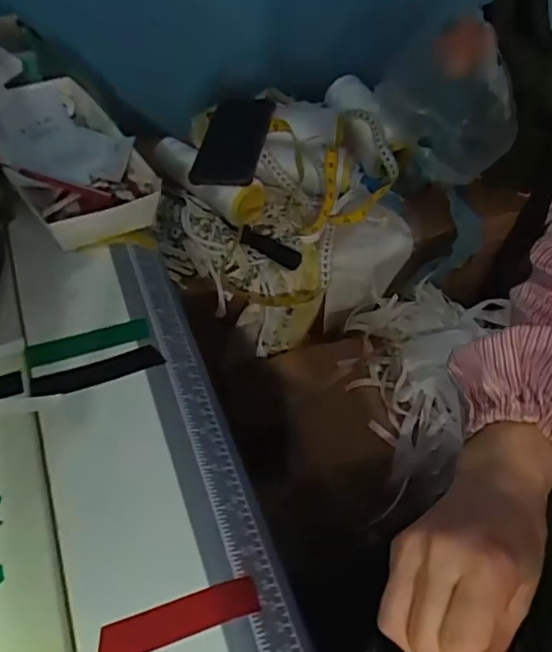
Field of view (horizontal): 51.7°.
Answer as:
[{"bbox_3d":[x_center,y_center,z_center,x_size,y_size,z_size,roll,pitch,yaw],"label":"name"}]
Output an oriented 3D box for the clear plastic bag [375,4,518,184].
[{"bbox_3d":[0.215,-0.277,0.692,0.147,0.175,0.083,-2,51,-5],"label":"clear plastic bag"}]

